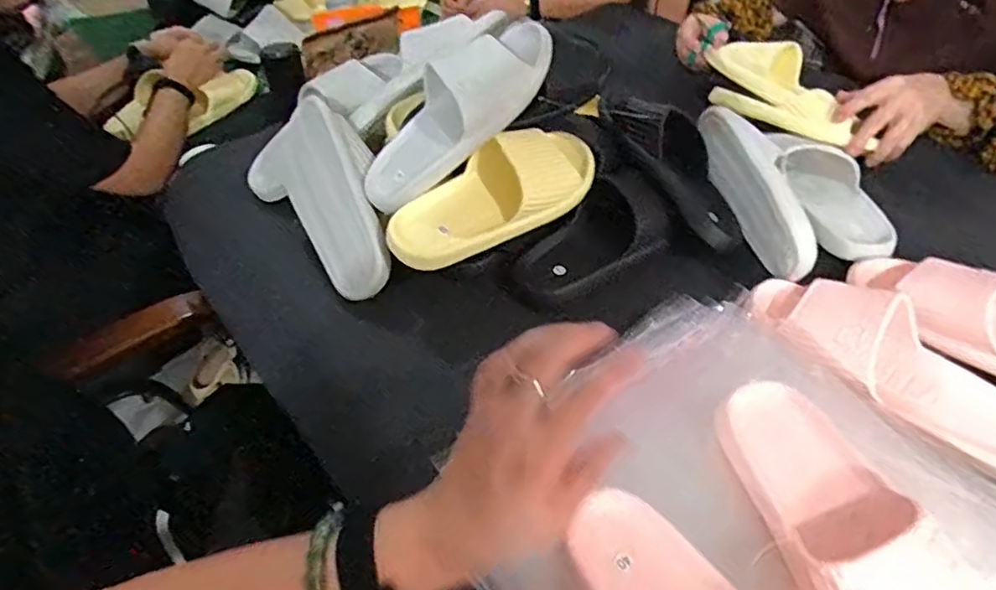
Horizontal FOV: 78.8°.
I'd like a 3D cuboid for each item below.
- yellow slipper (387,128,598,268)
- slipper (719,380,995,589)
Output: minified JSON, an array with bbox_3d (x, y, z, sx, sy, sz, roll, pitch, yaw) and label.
[{"bbox_3d":[0.001,-0.114,0.666,0.258,0.079,0.088,-29,50,-22],"label":"yellow slipper"},{"bbox_3d":[0.234,0.164,0.401,0.103,0.060,0.251,-14,46,-10],"label":"slipper"}]

